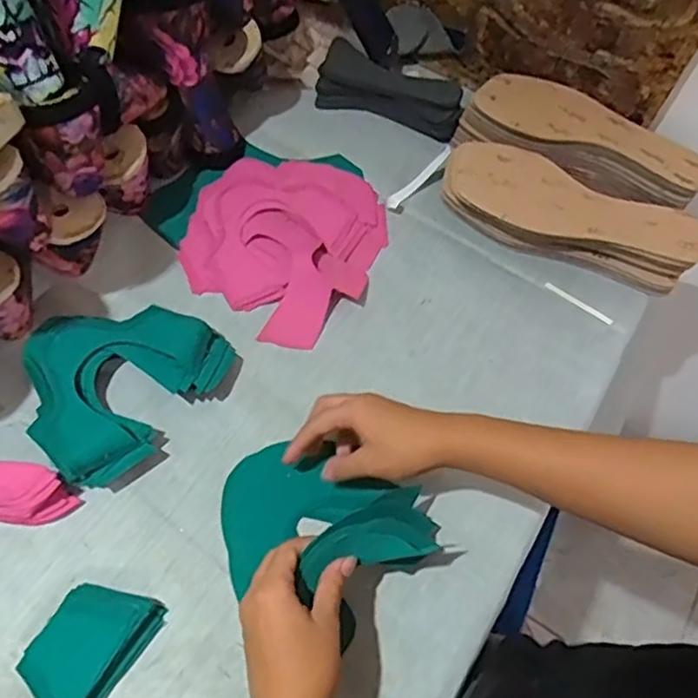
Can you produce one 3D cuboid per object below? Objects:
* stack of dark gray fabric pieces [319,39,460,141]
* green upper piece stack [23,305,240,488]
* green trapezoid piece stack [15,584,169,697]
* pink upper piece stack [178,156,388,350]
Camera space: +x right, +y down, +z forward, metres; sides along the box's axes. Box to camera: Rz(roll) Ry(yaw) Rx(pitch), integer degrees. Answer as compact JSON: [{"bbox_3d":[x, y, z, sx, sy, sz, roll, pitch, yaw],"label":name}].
[{"bbox_3d":[0.046,-0.283,0.735,0.165,0.043,0.059,22,63,9],"label":"stack of dark gray fabric pieces"},{"bbox_3d":[-0.198,0.022,0.564,0.134,0.034,0.162,33,65,14],"label":"green upper piece stack"},{"bbox_3d":[-0.187,0.210,0.479,0.067,0.025,0.092,31,65,14],"label":"green trapezoid piece stack"},{"bbox_3d":[-0.065,-0.110,0.658,0.180,0.025,0.198,18,62,7],"label":"pink upper piece stack"}]

